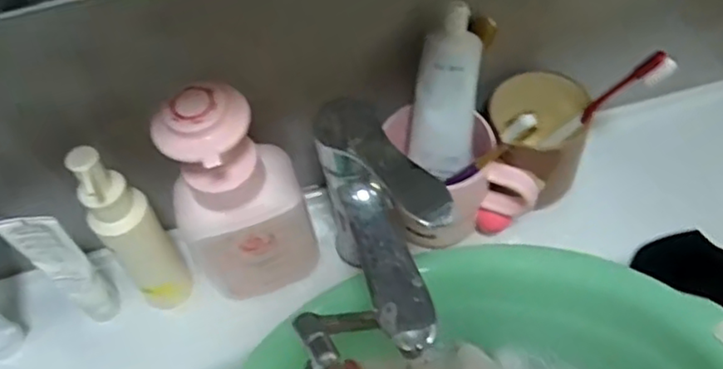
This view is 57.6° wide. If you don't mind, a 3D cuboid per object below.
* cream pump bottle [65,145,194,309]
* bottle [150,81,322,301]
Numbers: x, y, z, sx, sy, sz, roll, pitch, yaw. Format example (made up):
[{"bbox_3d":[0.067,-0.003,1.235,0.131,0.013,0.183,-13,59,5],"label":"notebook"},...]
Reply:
[{"bbox_3d":[-0.166,0.034,0.478,0.039,0.170,0.032,-33,58,-16],"label":"cream pump bottle"},{"bbox_3d":[-0.086,0.014,0.470,0.092,0.193,0.060,-30,57,-15],"label":"bottle"}]

